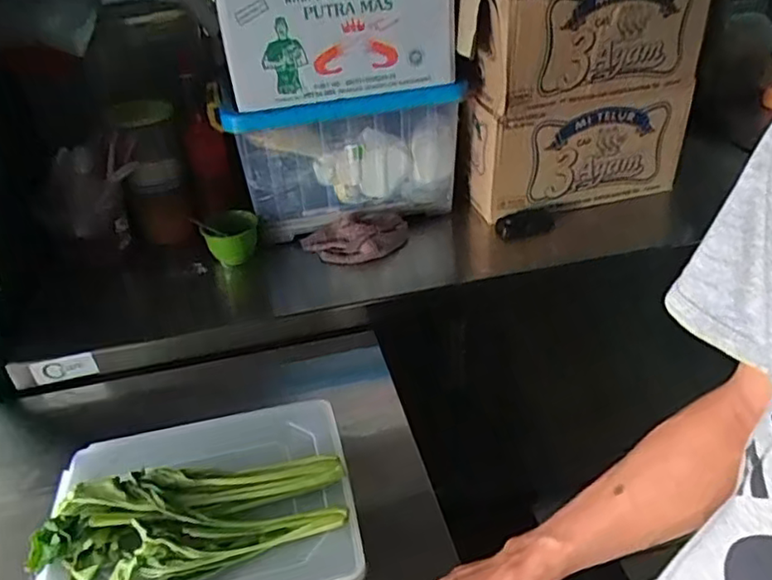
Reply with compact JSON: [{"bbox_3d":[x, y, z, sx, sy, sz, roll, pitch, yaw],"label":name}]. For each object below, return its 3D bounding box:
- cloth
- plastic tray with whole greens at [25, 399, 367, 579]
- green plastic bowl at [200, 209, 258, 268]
[{"bbox_3d":[-0.055,-0.095,1.155,0.189,0.059,0.098,-10,35,-9],"label":"cloth"},{"bbox_3d":[-0.225,0.250,0.743,0.354,0.060,0.271,-10,35,-9],"label":"plastic tray with whole greens"},{"bbox_3d":[-0.284,-0.103,1.152,0.091,0.077,0.097,-9,35,-8],"label":"green plastic bowl"}]

